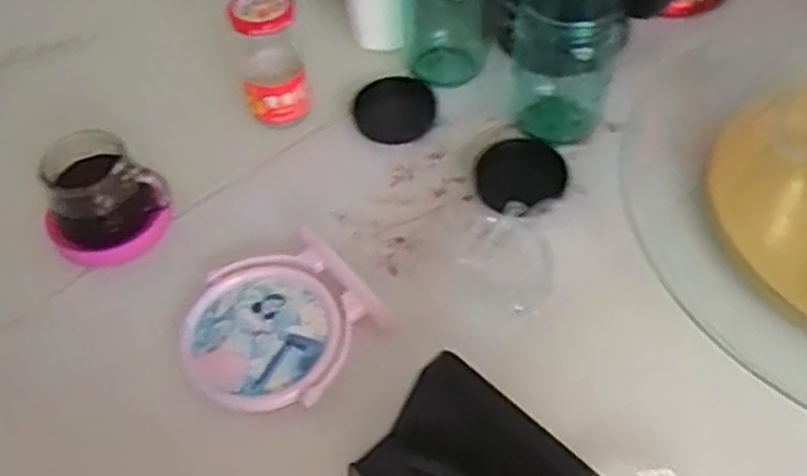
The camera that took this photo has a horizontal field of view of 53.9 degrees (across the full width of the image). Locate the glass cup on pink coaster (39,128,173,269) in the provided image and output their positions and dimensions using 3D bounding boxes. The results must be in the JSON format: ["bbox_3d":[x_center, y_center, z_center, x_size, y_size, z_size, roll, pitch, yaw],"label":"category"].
[{"bbox_3d":[-0.249,-0.027,0.663,0.100,0.087,0.087,-27,55,-18],"label":"glass cup on pink coaster"}]

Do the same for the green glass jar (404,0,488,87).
[{"bbox_3d":[0.039,-0.214,0.739,0.078,0.134,0.075,0,51,3],"label":"green glass jar"}]

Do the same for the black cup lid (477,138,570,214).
[{"bbox_3d":[0.100,-0.057,0.694,0.078,0.013,0.066,-28,55,-18],"label":"black cup lid"}]

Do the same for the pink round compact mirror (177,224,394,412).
[{"bbox_3d":[-0.097,0.064,0.607,0.143,0.031,0.135,-28,55,-18],"label":"pink round compact mirror"}]

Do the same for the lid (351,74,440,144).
[{"bbox_3d":[-0.009,-0.121,0.748,0.076,0.020,0.070,-1,51,2],"label":"lid"}]

